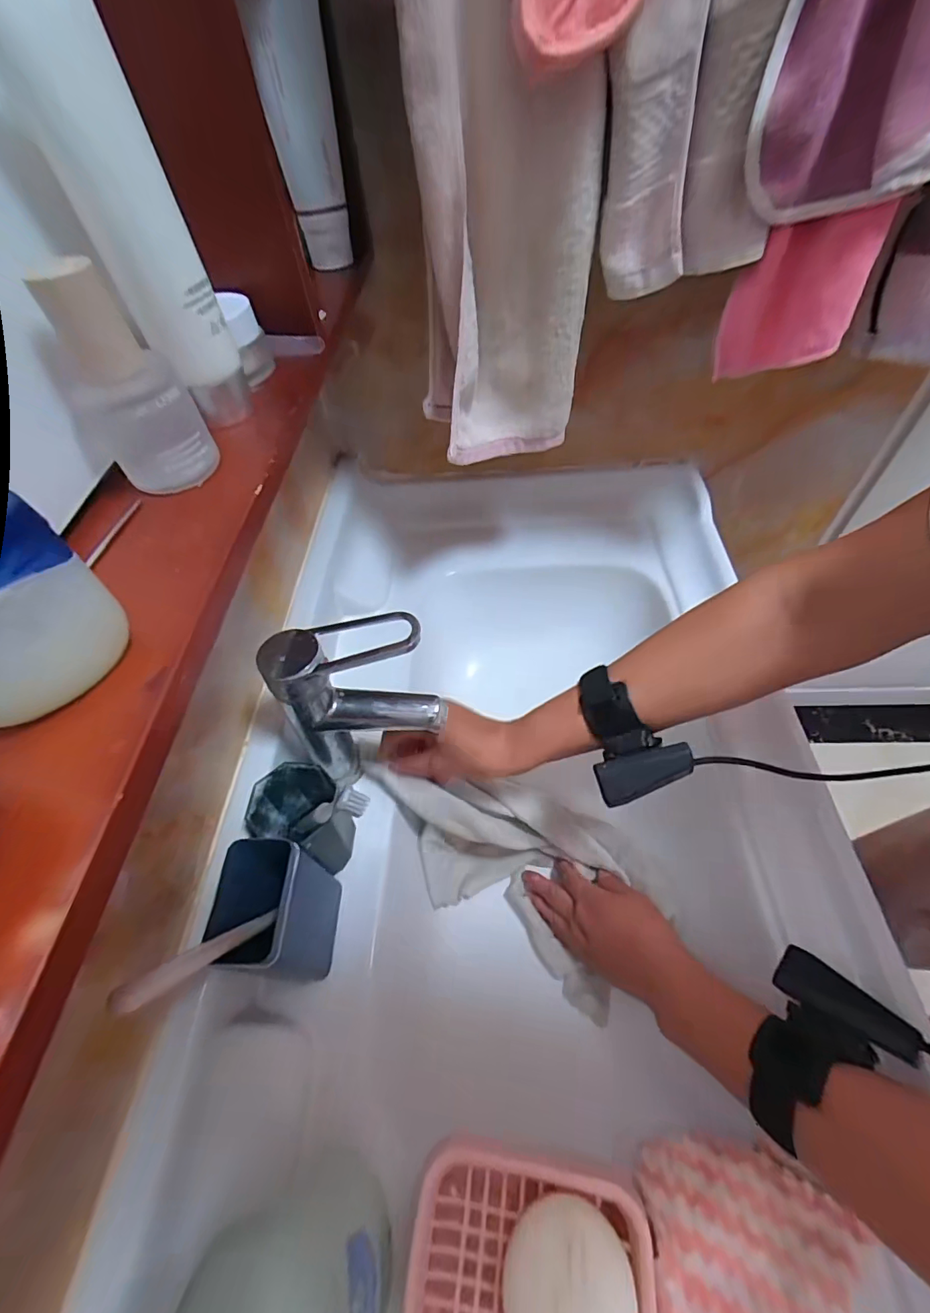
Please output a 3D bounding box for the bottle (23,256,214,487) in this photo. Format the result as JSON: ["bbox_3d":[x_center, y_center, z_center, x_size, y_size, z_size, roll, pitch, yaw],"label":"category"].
[{"bbox_3d":[-0.143,-0.116,0.210,0.034,0.080,0.031,9,55,12],"label":"bottle"}]

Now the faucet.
[{"bbox_3d":[-0.077,0.039,0.384,0.119,0.159,0.053,-8,53,0],"label":"faucet"}]

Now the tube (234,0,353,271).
[{"bbox_3d":[-0.118,-0.388,0.368,0.048,0.153,0.031,-3,53,3],"label":"tube"}]

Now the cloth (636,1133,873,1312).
[{"bbox_3d":[0.136,0.325,0.250,0.099,0.024,0.130,17,39,32],"label":"cloth"}]

